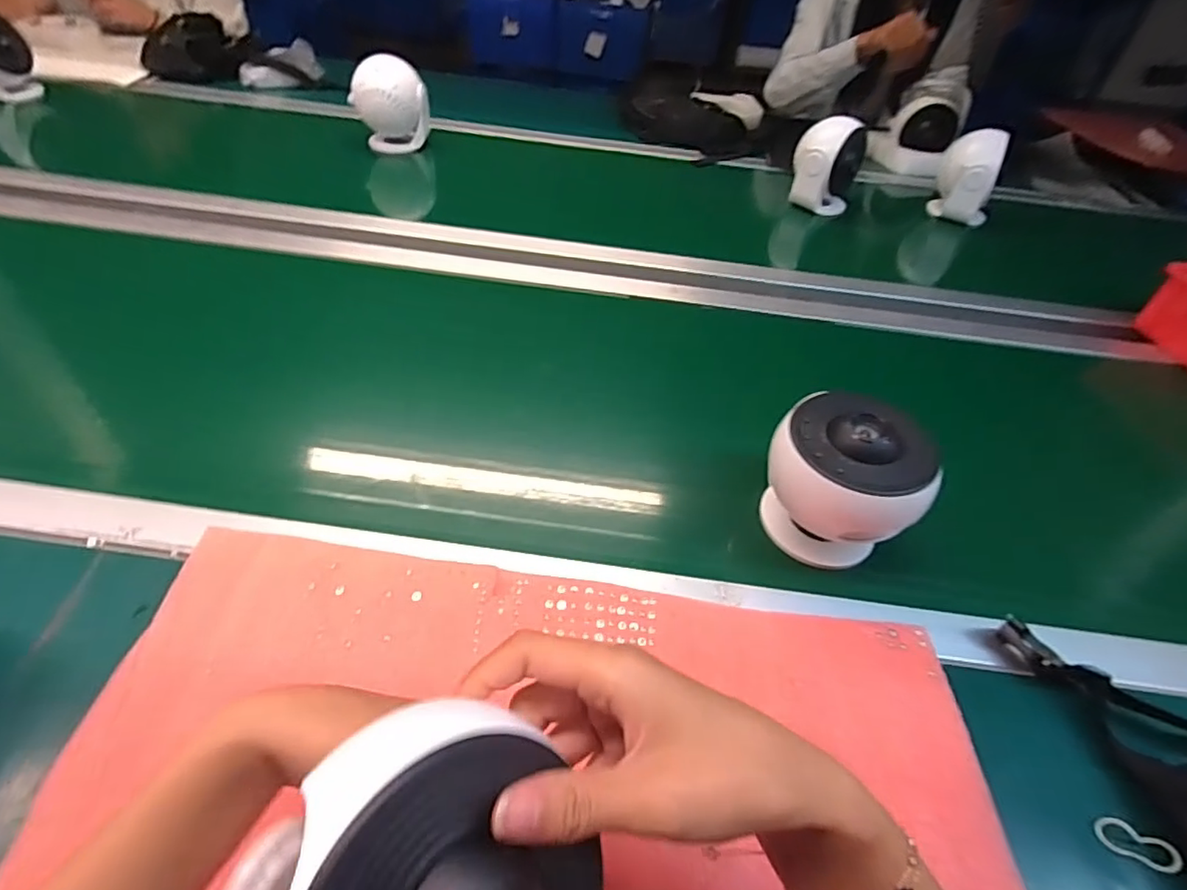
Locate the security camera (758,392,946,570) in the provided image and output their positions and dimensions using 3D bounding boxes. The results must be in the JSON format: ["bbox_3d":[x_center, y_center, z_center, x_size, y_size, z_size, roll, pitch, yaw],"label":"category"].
[{"bbox_3d":[0.191,0.026,0.444,0.092,0.112,0.086,-4,47,-10],"label":"security camera"}]

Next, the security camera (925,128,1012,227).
[{"bbox_3d":[0.654,-0.466,1.001,0.100,0.139,0.084,26,50,16],"label":"security camera"}]

